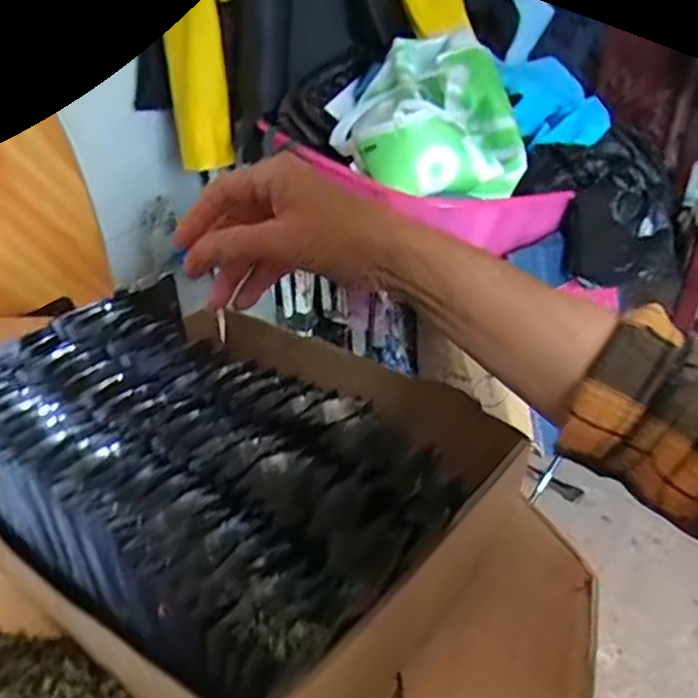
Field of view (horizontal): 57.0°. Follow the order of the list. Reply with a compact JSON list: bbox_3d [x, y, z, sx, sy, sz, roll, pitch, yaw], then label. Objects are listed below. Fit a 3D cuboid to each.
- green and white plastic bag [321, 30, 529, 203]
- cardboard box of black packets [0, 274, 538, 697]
[{"bbox_3d":[0.117,-0.391,1.046,0.266,0.174,0.407,-1,31,-4],"label":"green and white plastic bag"},{"bbox_3d":[-0.083,0.077,0.445,0.328,0.133,0.262,21,36,30],"label":"cardboard box of black packets"}]

